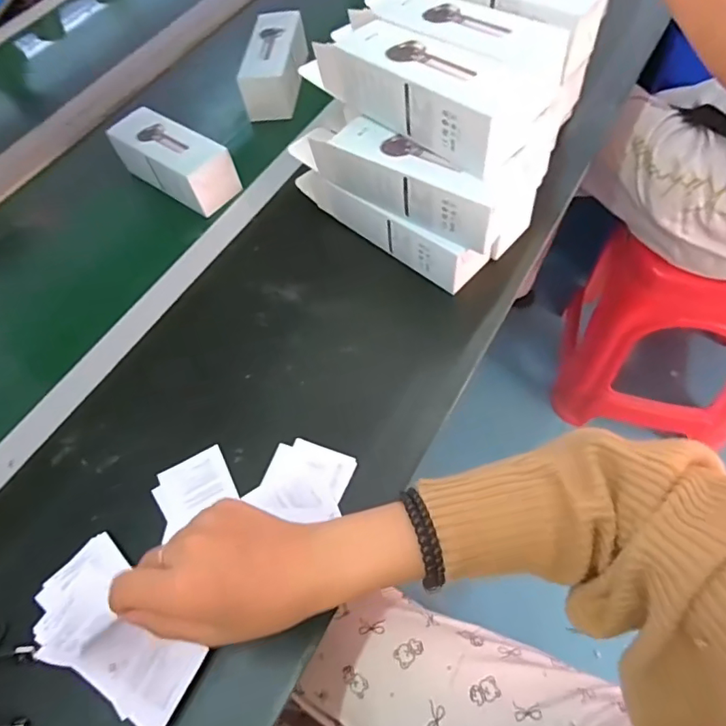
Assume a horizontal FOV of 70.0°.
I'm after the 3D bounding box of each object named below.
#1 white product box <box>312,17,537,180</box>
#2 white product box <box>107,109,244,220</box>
[{"bbox_3d":[0.045,-0.235,0.441,0.200,0.059,0.072,32,65,24],"label":"white product box"},{"bbox_3d":[-0.227,-0.244,0.622,0.167,0.052,0.063,34,66,25],"label":"white product box"}]

